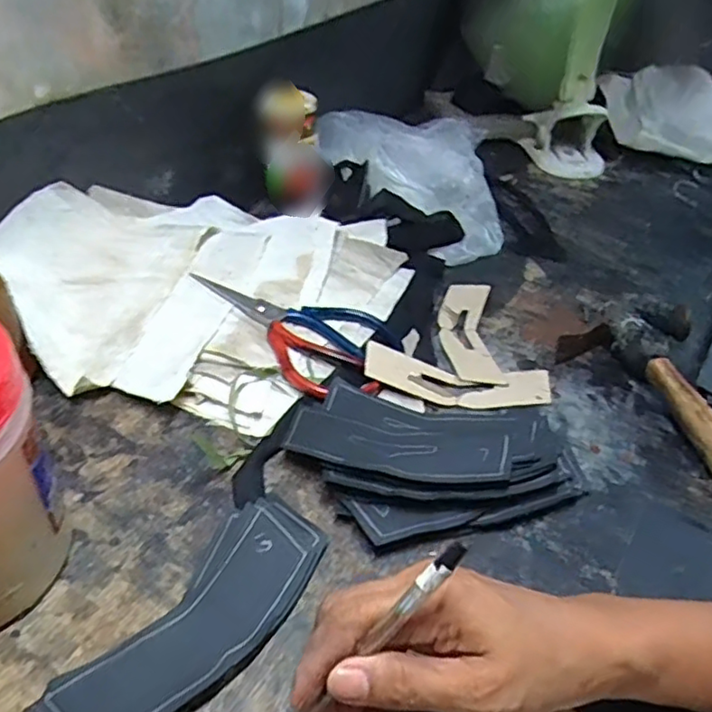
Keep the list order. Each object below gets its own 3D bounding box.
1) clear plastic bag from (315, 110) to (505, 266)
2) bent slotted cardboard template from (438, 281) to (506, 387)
[{"bbox_3d":[0.055,-0.199,0.686,0.195,0.048,0.256,1,40,0],"label":"clear plastic bag"},{"bbox_3d":[0.097,-0.025,0.535,0.046,0.005,0.137,6,42,-1],"label":"bent slotted cardboard template"}]

